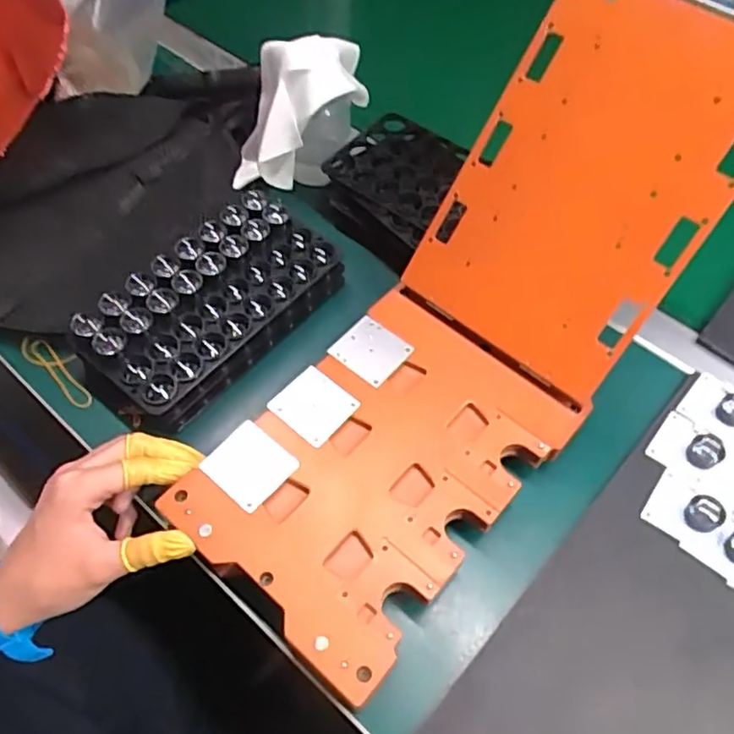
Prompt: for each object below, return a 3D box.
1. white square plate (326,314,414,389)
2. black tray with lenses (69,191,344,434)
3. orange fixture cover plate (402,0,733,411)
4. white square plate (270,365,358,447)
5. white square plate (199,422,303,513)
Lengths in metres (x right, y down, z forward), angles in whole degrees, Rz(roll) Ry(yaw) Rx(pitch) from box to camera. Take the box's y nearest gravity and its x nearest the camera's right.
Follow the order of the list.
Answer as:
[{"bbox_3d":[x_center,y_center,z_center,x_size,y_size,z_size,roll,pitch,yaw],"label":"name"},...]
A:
[{"bbox_3d":[0.004,-0.013,0.455,0.046,0.004,0.043,36,63,20],"label":"white square plate"},{"bbox_3d":[-0.116,-0.046,0.482,0.104,0.044,0.188,43,66,5],"label":"black tray with lenses"},{"bbox_3d":[0.139,-0.114,0.412,0.157,0.235,0.011,37,24,19],"label":"orange fixture cover plate"},{"bbox_3d":[-0.036,0.027,0.434,0.049,0.004,0.044,35,63,19],"label":"white square plate"},{"bbox_3d":[-0.077,0.064,0.411,0.052,0.004,0.047,38,64,20],"label":"white square plate"}]

